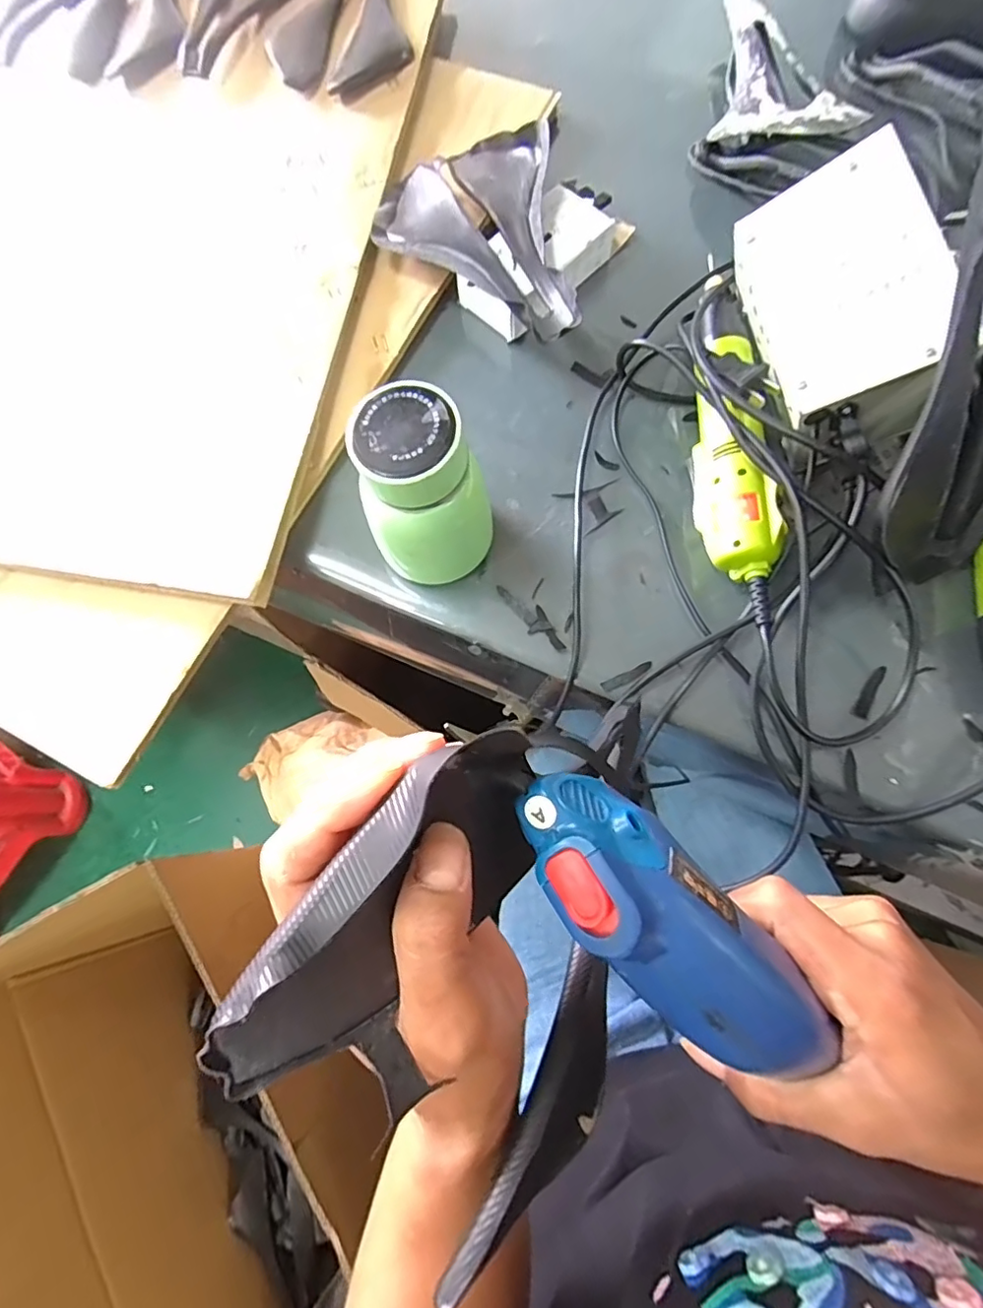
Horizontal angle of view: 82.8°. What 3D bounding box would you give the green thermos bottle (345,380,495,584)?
[{"bbox_3d":[-0.041,-0.098,0.351,0.078,0.118,0.074,1,74,3],"label":"green thermos bottle"}]

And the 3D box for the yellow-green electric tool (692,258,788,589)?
[{"bbox_3d":[0.160,-0.165,0.385,0.044,0.065,0.237,-1,74,2],"label":"yellow-green electric tool"}]

